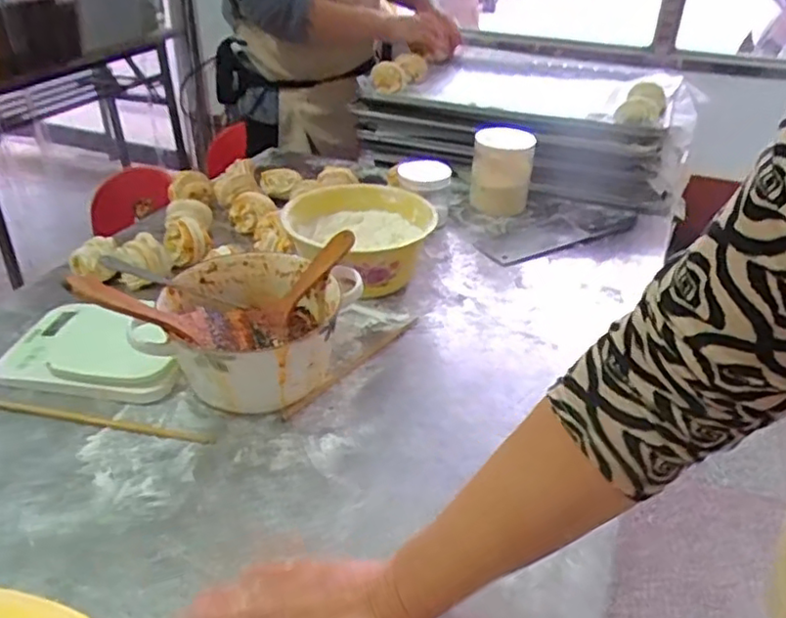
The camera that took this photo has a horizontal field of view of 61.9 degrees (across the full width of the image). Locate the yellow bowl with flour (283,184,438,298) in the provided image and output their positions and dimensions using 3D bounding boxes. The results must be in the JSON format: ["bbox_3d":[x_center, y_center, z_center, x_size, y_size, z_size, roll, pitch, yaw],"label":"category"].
[{"bbox_3d":[-0.046,-0.091,0.915,0.195,0.093,0.211,1,33,0],"label":"yellow bowl with flour"}]

